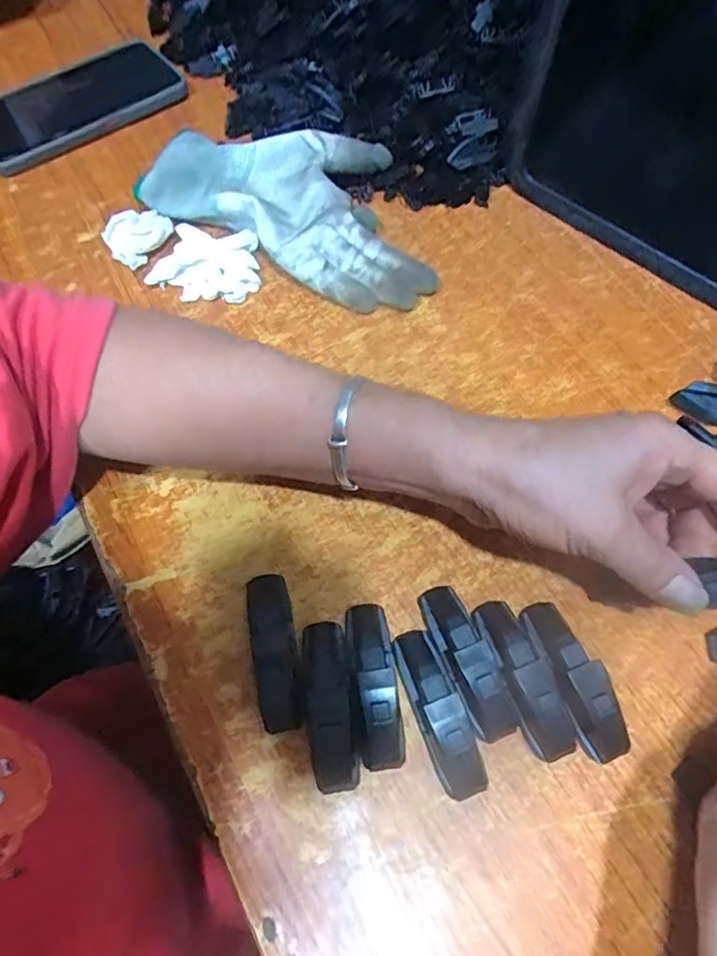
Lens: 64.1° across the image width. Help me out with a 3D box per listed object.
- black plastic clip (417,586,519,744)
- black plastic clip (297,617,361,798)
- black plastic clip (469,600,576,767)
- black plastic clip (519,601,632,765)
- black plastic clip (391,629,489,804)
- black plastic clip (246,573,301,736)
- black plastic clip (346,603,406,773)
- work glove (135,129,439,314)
[{"bbox_3d":[0.052,0.088,0.278,0.020,0.023,0.075,-19,67,-10],"label":"black plastic clip"},{"bbox_3d":[-0.014,0.105,0.268,0.023,0.025,0.073,-6,65,-4],"label":"black plastic clip"},{"bbox_3d":[0.078,0.095,0.275,0.021,0.023,0.075,-20,67,-10],"label":"black plastic clip"},{"bbox_3d":[0.102,0.096,0.275,0.024,0.024,0.075,-21,67,-11],"label":"black plastic clip"},{"bbox_3d":[0.037,0.109,0.269,0.021,0.022,0.075,-19,67,-10],"label":"black plastic clip"},{"bbox_3d":[-0.042,0.084,0.281,0.021,0.017,0.074,-9,65,-6],"label":"black plastic clip"},{"bbox_3d":[0.007,0.097,0.273,0.021,0.025,0.074,-6,65,-4],"label":"black plastic clip"},{"bbox_3d":[-0.036,-0.193,0.400,0.210,0.035,0.123,25,67,10],"label":"work glove"}]

